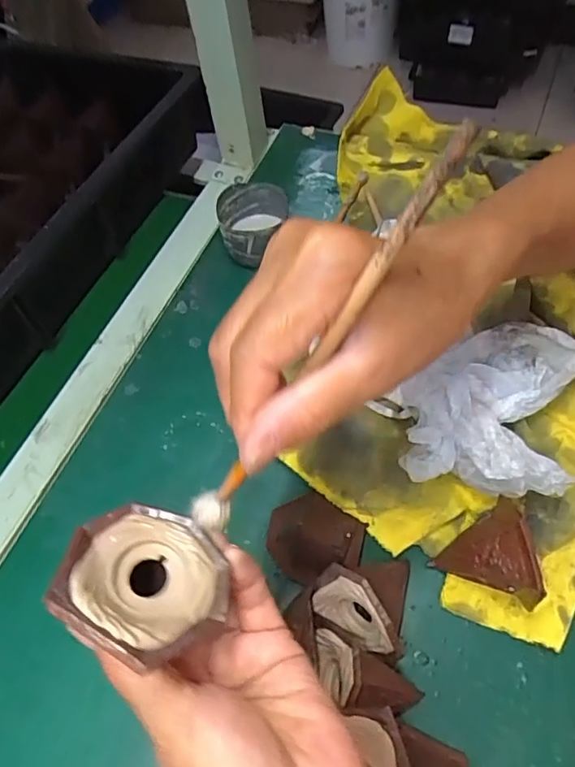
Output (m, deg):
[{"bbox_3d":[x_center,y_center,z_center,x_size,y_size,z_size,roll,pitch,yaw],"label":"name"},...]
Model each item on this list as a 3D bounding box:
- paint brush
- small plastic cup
[{"bbox_3d":[0.009,-0.008,0.187,0.014,0.007,0.169,47,117,27],"label":"paint brush"},{"bbox_3d":[-0.034,-0.149,0.513,0.069,0.053,0.071,7,59,9],"label":"small plastic cup"}]

